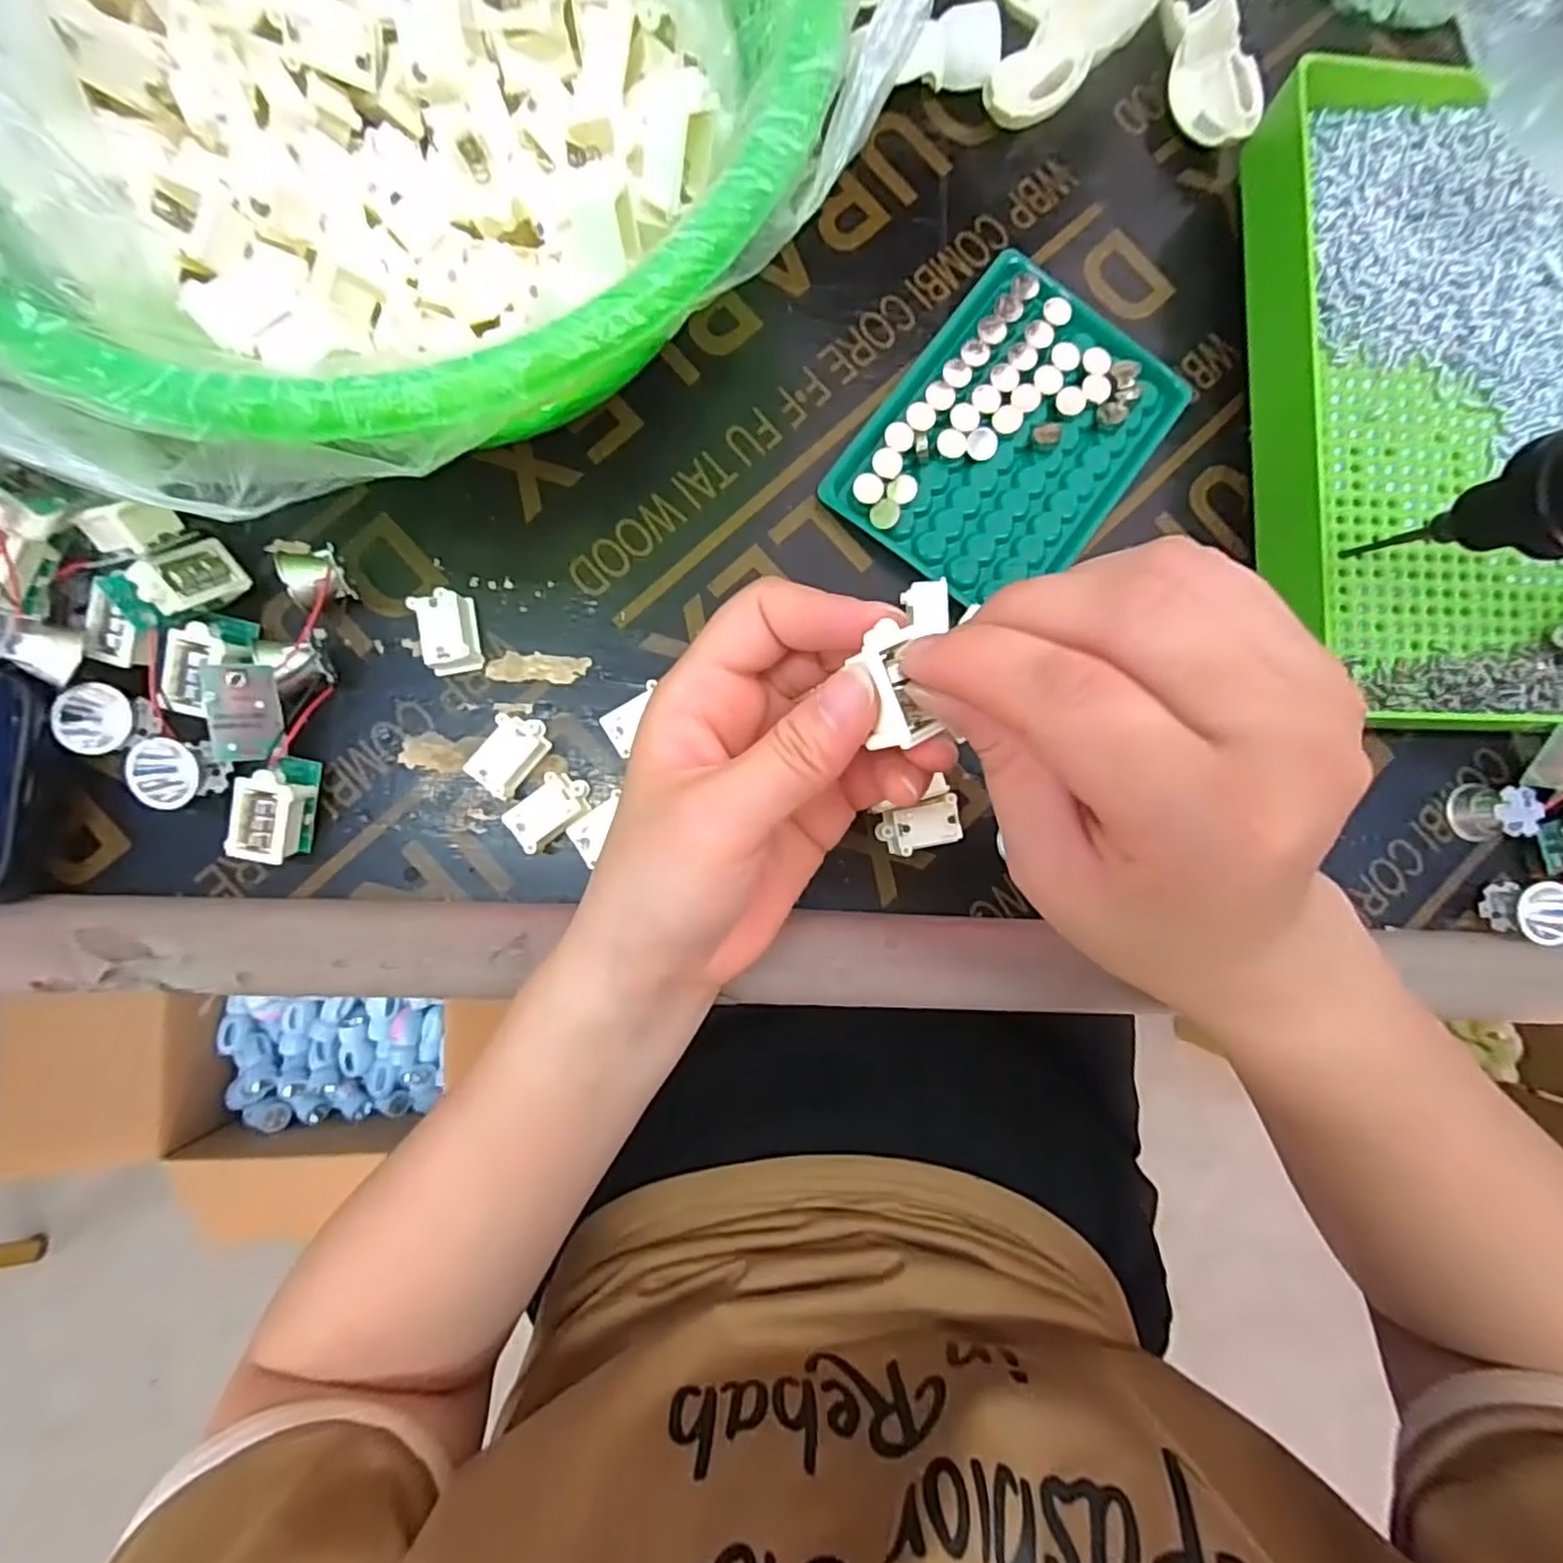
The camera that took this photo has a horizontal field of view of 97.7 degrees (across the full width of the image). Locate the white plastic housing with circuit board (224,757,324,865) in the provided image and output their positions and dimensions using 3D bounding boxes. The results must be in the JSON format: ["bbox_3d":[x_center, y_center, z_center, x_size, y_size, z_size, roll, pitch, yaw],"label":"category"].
[{"bbox_3d":[-0.171,0.009,0.231,0.018,0.021,0.035,10,85,-3],"label":"white plastic housing with circuit board"}]

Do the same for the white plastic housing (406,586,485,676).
[{"bbox_3d":[-0.119,-0.053,0.243,0.017,0.015,0.027,-10,87,-5],"label":"white plastic housing"}]

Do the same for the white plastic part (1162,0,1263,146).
[{"bbox_3d":[0.175,-0.288,0.281,0.034,0.016,0.061,-13,87,-5],"label":"white plastic part"}]

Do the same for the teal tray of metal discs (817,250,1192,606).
[{"bbox_3d":[0.091,-0.136,0.267,0.094,0.011,0.134,37,84,-1],"label":"teal tray of metal discs"}]

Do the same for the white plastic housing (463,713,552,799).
[{"bbox_3d":[-0.096,-0.010,0.242,0.017,0.016,0.028,39,84,-1],"label":"white plastic housing"}]

